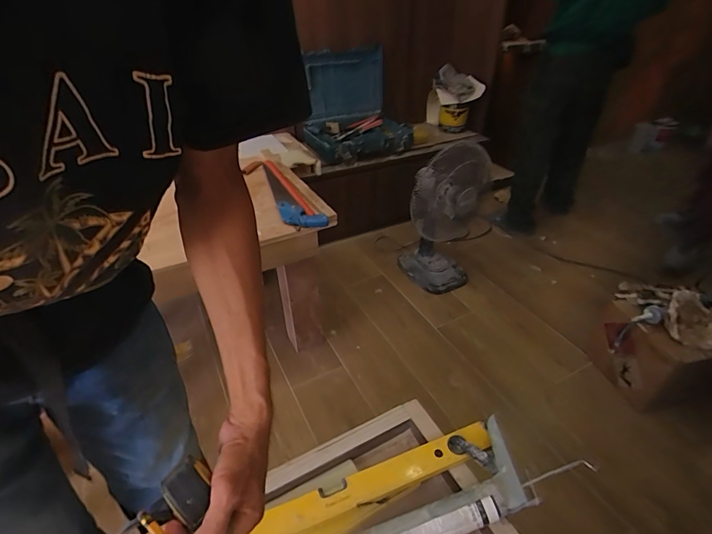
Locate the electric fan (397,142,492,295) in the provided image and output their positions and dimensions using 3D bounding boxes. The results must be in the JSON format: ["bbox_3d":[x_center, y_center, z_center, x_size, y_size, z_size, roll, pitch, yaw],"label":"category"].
[{"bbox_3d":[0.365,-0.182,1.557,0.292,0.580,0.247,8,37,12],"label":"electric fan"}]

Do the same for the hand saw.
[{"bbox_3d":[-0.228,-0.223,1.166,0.110,0.029,0.383,-21,41,-26],"label":"hand saw"}]

